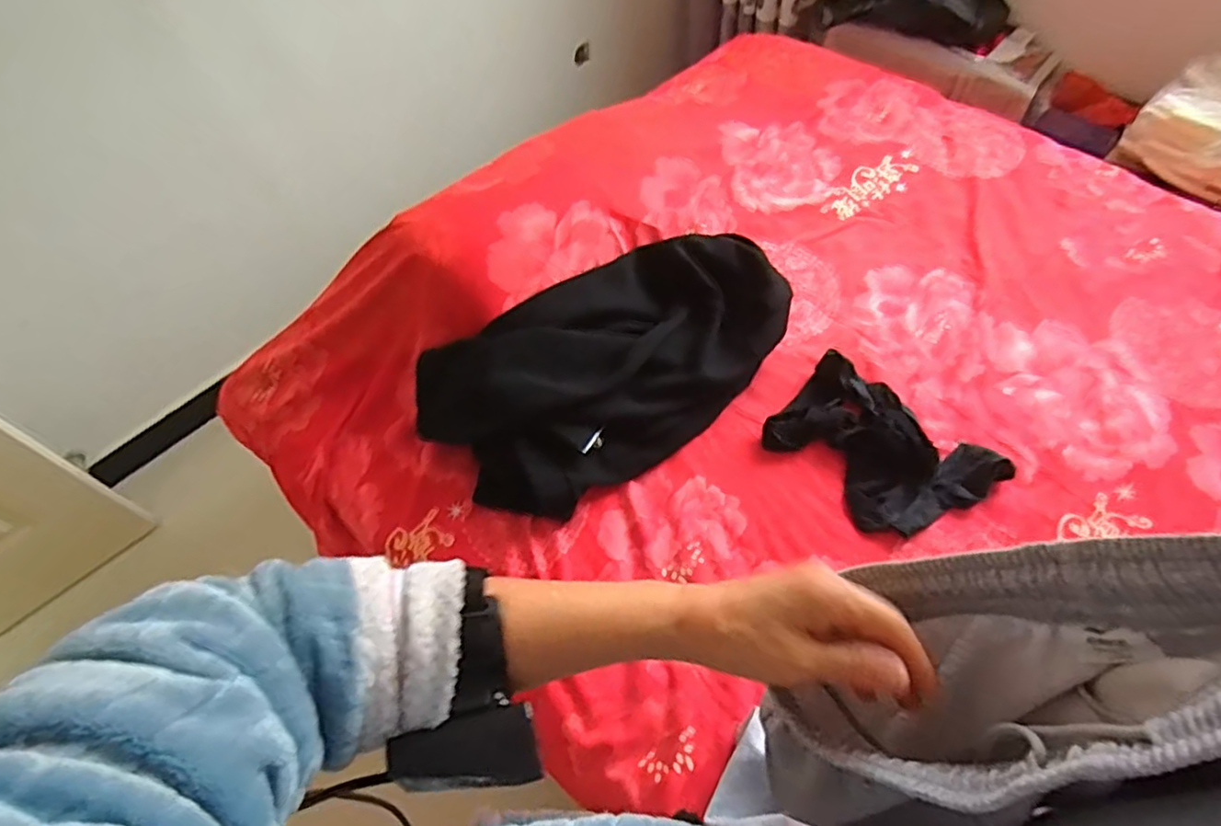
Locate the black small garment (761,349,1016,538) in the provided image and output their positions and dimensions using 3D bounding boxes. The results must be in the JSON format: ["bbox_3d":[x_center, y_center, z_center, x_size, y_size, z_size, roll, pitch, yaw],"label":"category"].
[{"bbox_3d":[0.402,0.055,0.996,0.211,0.042,0.310,-39,62,-21],"label":"black small garment"}]

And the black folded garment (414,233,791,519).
[{"bbox_3d":[0.013,-0.090,1.045,0.615,0.162,0.306,-28,59,-15],"label":"black folded garment"}]

